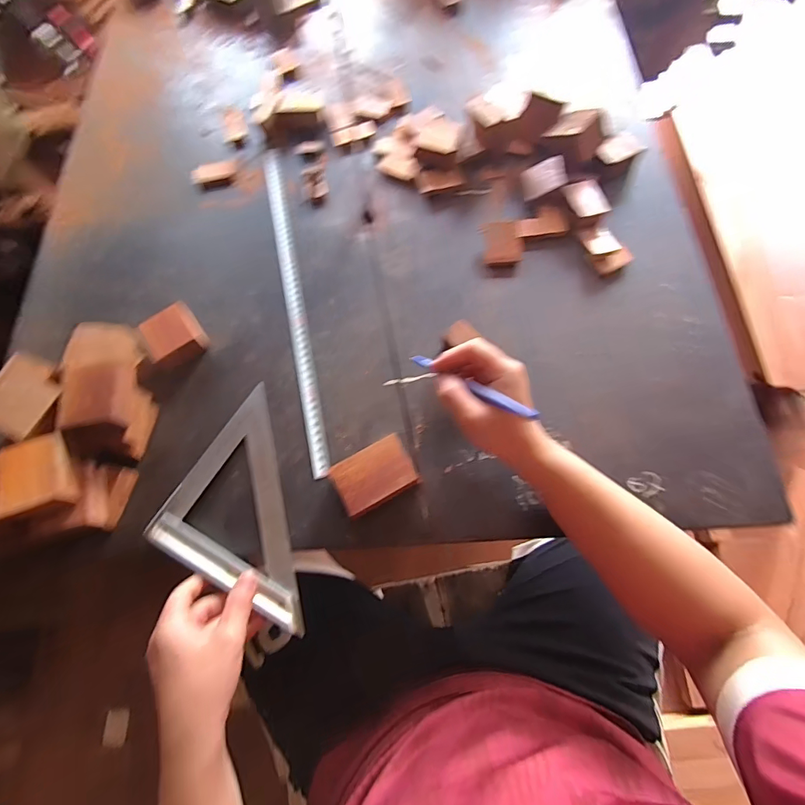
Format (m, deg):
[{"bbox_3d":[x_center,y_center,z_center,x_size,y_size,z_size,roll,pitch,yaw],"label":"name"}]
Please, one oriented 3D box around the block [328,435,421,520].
[{"bbox_3d":[-0.028,0.077,0.453,0.079,0.034,0.056,-30,71,-8],"label":"block"}]

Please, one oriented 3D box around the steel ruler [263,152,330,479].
[{"bbox_3d":[-0.141,-0.144,0.556,0.023,0.004,0.484,-13,70,-2],"label":"steel ruler"}]

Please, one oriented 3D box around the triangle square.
[{"bbox_3d":[-0.189,0.115,0.453,0.128,0.015,0.248,-14,69,-6],"label":"triangle square"}]

